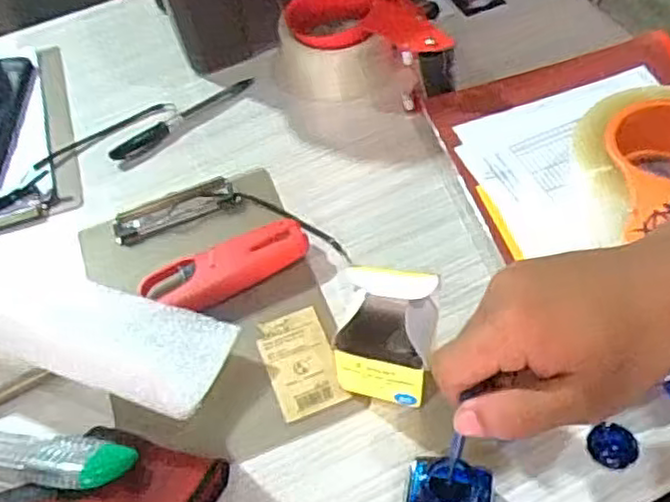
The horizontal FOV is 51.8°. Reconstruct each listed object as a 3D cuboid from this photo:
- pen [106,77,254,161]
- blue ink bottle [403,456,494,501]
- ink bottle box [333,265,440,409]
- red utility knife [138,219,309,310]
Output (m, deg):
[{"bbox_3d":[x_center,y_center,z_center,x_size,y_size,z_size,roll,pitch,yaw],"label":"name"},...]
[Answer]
[{"bbox_3d":[-0.132,-0.116,0.602,0.140,0.005,0.018,-35,58,-19],"label":"pen"},{"bbox_3d":[0.060,0.134,0.375,0.046,0.045,0.035,7,55,10],"label":"blue ink bottle"},{"bbox_3d":[0.030,0.050,0.406,0.053,0.092,0.046,10,55,12],"label":"ink bottle box"},{"bbox_3d":[-0.077,0.013,0.492,0.117,0.021,0.045,-22,55,-11],"label":"red utility knife"}]

